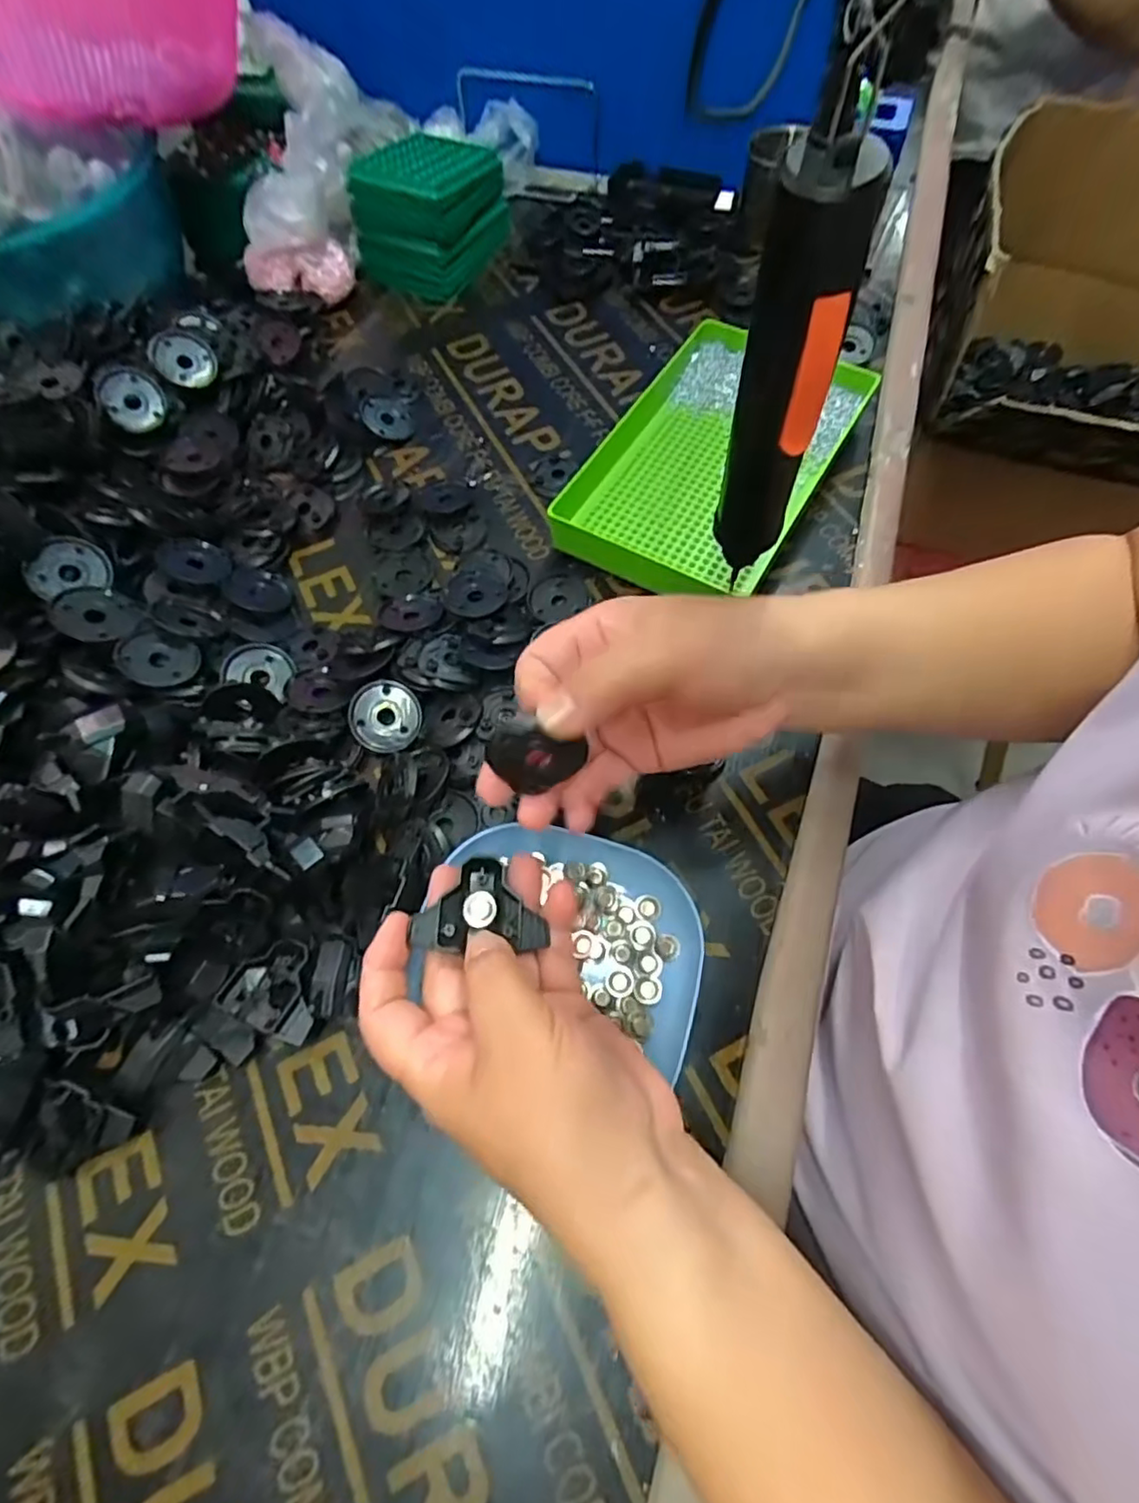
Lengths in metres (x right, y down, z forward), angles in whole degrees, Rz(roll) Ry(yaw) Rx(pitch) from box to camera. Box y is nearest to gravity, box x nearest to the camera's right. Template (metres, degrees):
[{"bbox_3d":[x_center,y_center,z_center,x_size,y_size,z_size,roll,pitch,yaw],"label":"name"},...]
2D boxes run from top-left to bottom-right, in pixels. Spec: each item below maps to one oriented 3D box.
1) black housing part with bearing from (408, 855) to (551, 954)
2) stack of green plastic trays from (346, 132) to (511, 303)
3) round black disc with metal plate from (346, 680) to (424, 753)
[{"bbox_3d":[-0.040,0.068,0.286,0.055,0.012,0.038,-2,65,0],"label":"black housing part with bearing"},{"bbox_3d":[-0.126,-0.508,0.593,0.111,0.082,0.133,16,66,8],"label":"stack of green plastic trays"},{"bbox_3d":[-0.113,-0.021,0.391,0.043,0.006,0.043,0,84,-3],"label":"round black disc with metal plate"}]

